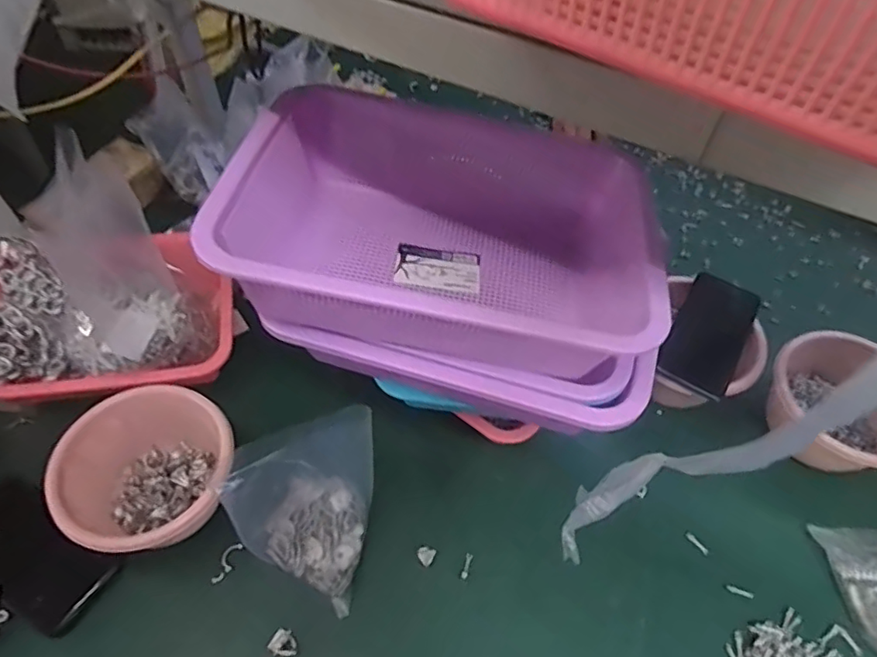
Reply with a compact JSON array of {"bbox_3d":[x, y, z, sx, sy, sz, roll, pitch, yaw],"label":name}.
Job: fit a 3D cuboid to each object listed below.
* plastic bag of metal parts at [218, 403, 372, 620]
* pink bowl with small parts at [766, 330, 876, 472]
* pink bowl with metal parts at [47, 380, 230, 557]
[{"bbox_3d":[-0.119,0.149,0.523,0.108,0.145,0.129,14,55,8],"label":"plastic bag of metal parts"},{"bbox_3d":[0.422,0.079,0.633,0.134,0.091,0.141,1,54,-1],"label":"pink bowl with small parts"},{"bbox_3d":[-0.269,0.139,0.558,0.141,0.085,0.153,17,55,10],"label":"pink bowl with metal parts"}]

